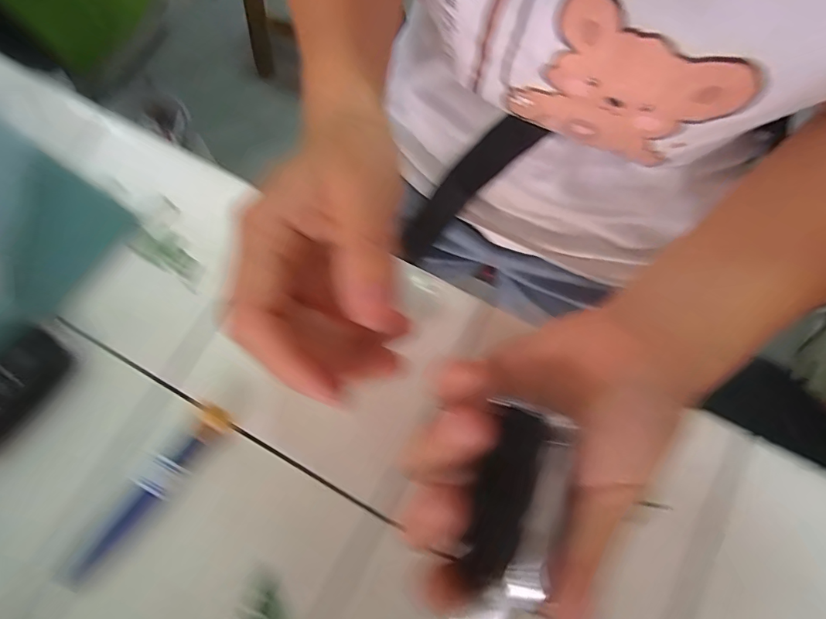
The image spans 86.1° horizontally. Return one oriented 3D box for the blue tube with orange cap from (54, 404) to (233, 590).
[{"bbox_3d":[-0.112,0.078,0.184,0.016,0.011,0.088,37,78,12],"label":"blue tube with orange cap"}]

